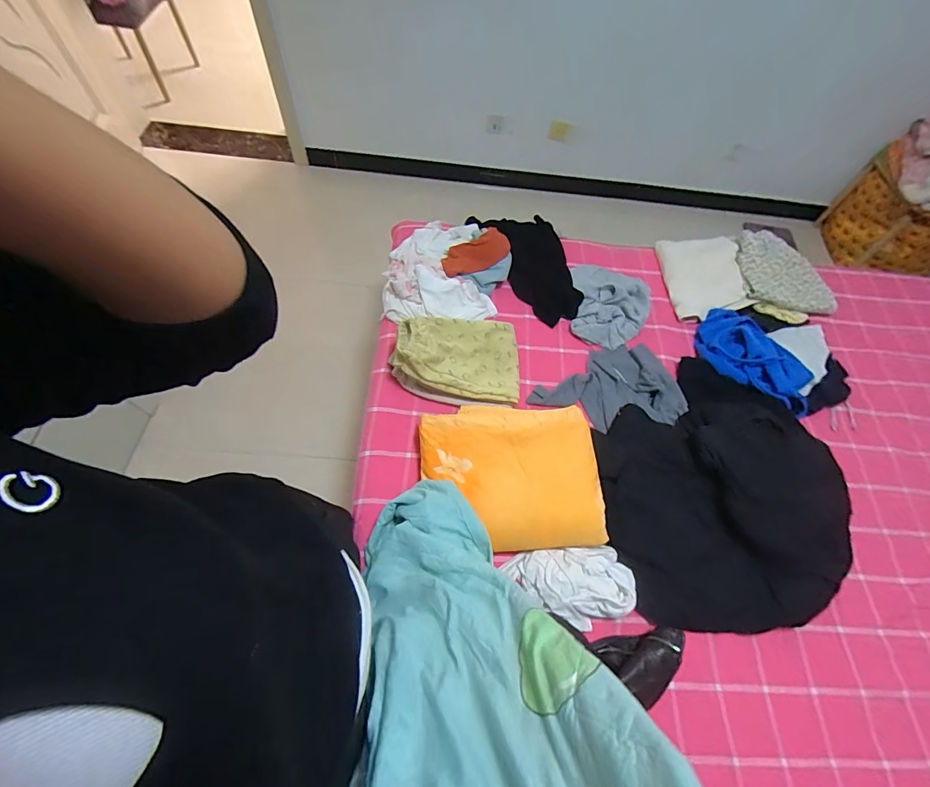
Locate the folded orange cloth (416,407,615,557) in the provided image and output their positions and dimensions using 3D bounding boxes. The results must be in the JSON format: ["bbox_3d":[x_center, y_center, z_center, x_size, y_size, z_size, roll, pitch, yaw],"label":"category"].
[{"bbox_3d":[0.092,0.166,0.886,0.367,0.097,0.313,-1,62,-6],"label":"folded orange cloth"}]

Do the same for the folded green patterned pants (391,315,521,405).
[{"bbox_3d":[-0.017,-0.091,0.995,0.312,0.120,0.204,-1,62,-6],"label":"folded green patterned pants"}]

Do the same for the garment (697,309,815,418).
[{"bbox_3d":[0.774,-0.091,1.100,0.183,0.068,0.337,-36,71,-22],"label":"garment"}]

